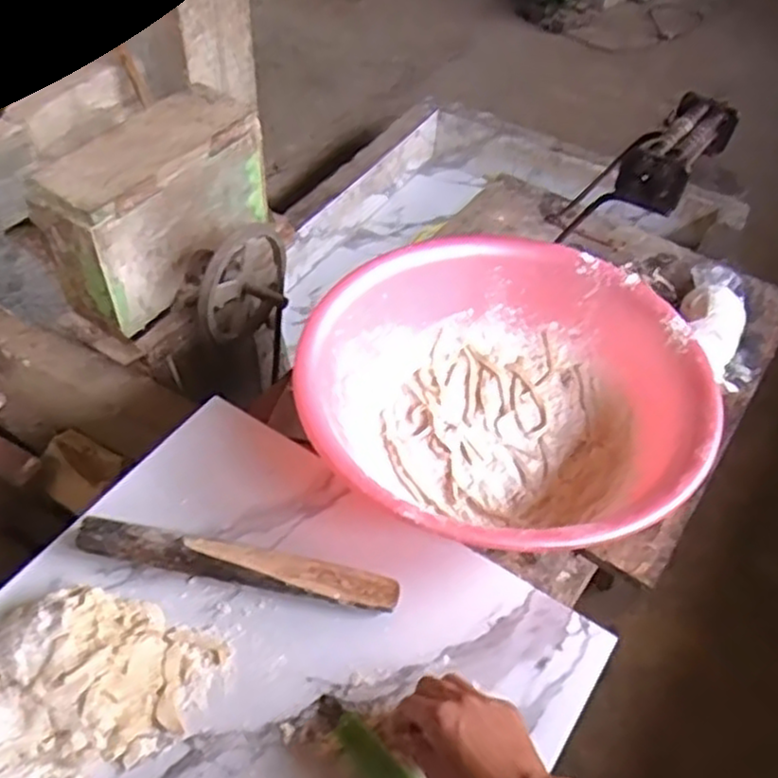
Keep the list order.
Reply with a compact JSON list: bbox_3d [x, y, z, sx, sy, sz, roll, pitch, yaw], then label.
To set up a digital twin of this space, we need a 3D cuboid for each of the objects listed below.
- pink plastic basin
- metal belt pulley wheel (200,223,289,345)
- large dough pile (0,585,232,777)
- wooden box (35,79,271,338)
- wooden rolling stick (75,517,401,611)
[{"bbox_3d":[0.120,0.010,0.805,0.396,0.134,0.393,1,52,-1],"label":"pink plastic basin"},{"bbox_3d":[-0.214,-0.157,1.179,0.057,0.188,0.191,27,95,19],"label":"metal belt pulley wheel"},{"bbox_3d":[-0.252,0.239,0.623,0.211,0.065,0.155,-30,55,-25],"label":"large dough pile"},{"bbox_3d":[-0.347,-0.288,1.154,0.130,0.216,0.354,29,57,19],"label":"wooden box"},{"bbox_3d":[-0.142,0.160,0.699,0.300,0.023,0.031,10,52,6],"label":"wooden rolling stick"}]

